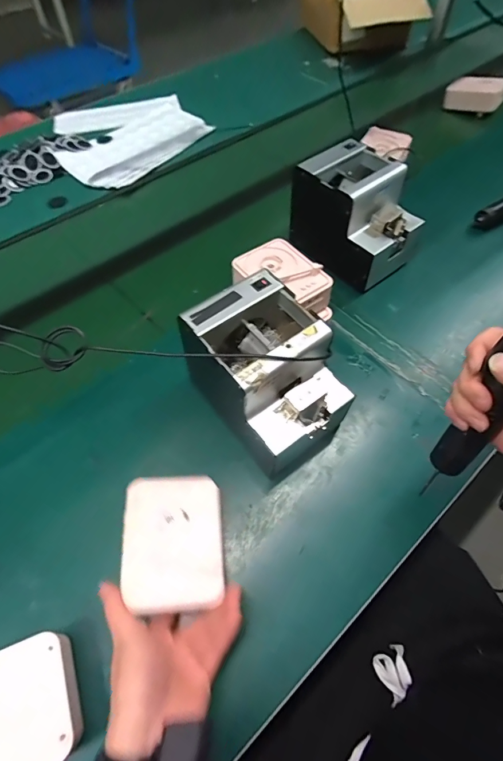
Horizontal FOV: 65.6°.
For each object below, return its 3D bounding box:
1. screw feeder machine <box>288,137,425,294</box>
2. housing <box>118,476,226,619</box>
[{"bbox_3d":[0.173,-0.269,0.645,0.131,0.149,0.186,-33,62,-18],"label":"screw feeder machine"},{"bbox_3d":[-0.079,0.161,0.401,0.096,0.026,0.133,-6,58,-4],"label":"housing"}]

